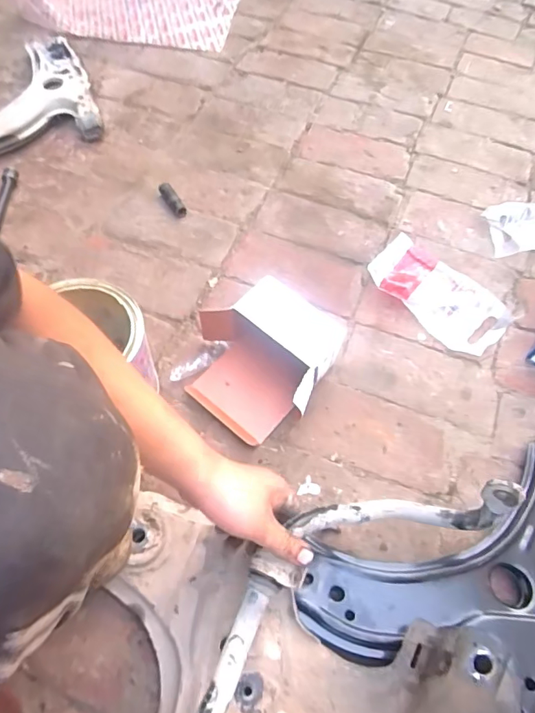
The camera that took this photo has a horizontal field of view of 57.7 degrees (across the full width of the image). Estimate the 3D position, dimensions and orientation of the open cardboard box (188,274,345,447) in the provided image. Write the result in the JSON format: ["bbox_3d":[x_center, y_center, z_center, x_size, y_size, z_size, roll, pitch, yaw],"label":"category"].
[{"bbox_3d":[-0.001,0.008,0.698,0.182,0.107,0.195,29,62,17],"label":"open cardboard box"}]

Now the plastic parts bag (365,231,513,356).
[{"bbox_3d":[0.278,-0.104,0.794,0.233,0.034,0.129,39,65,21],"label":"plastic parts bag"}]

